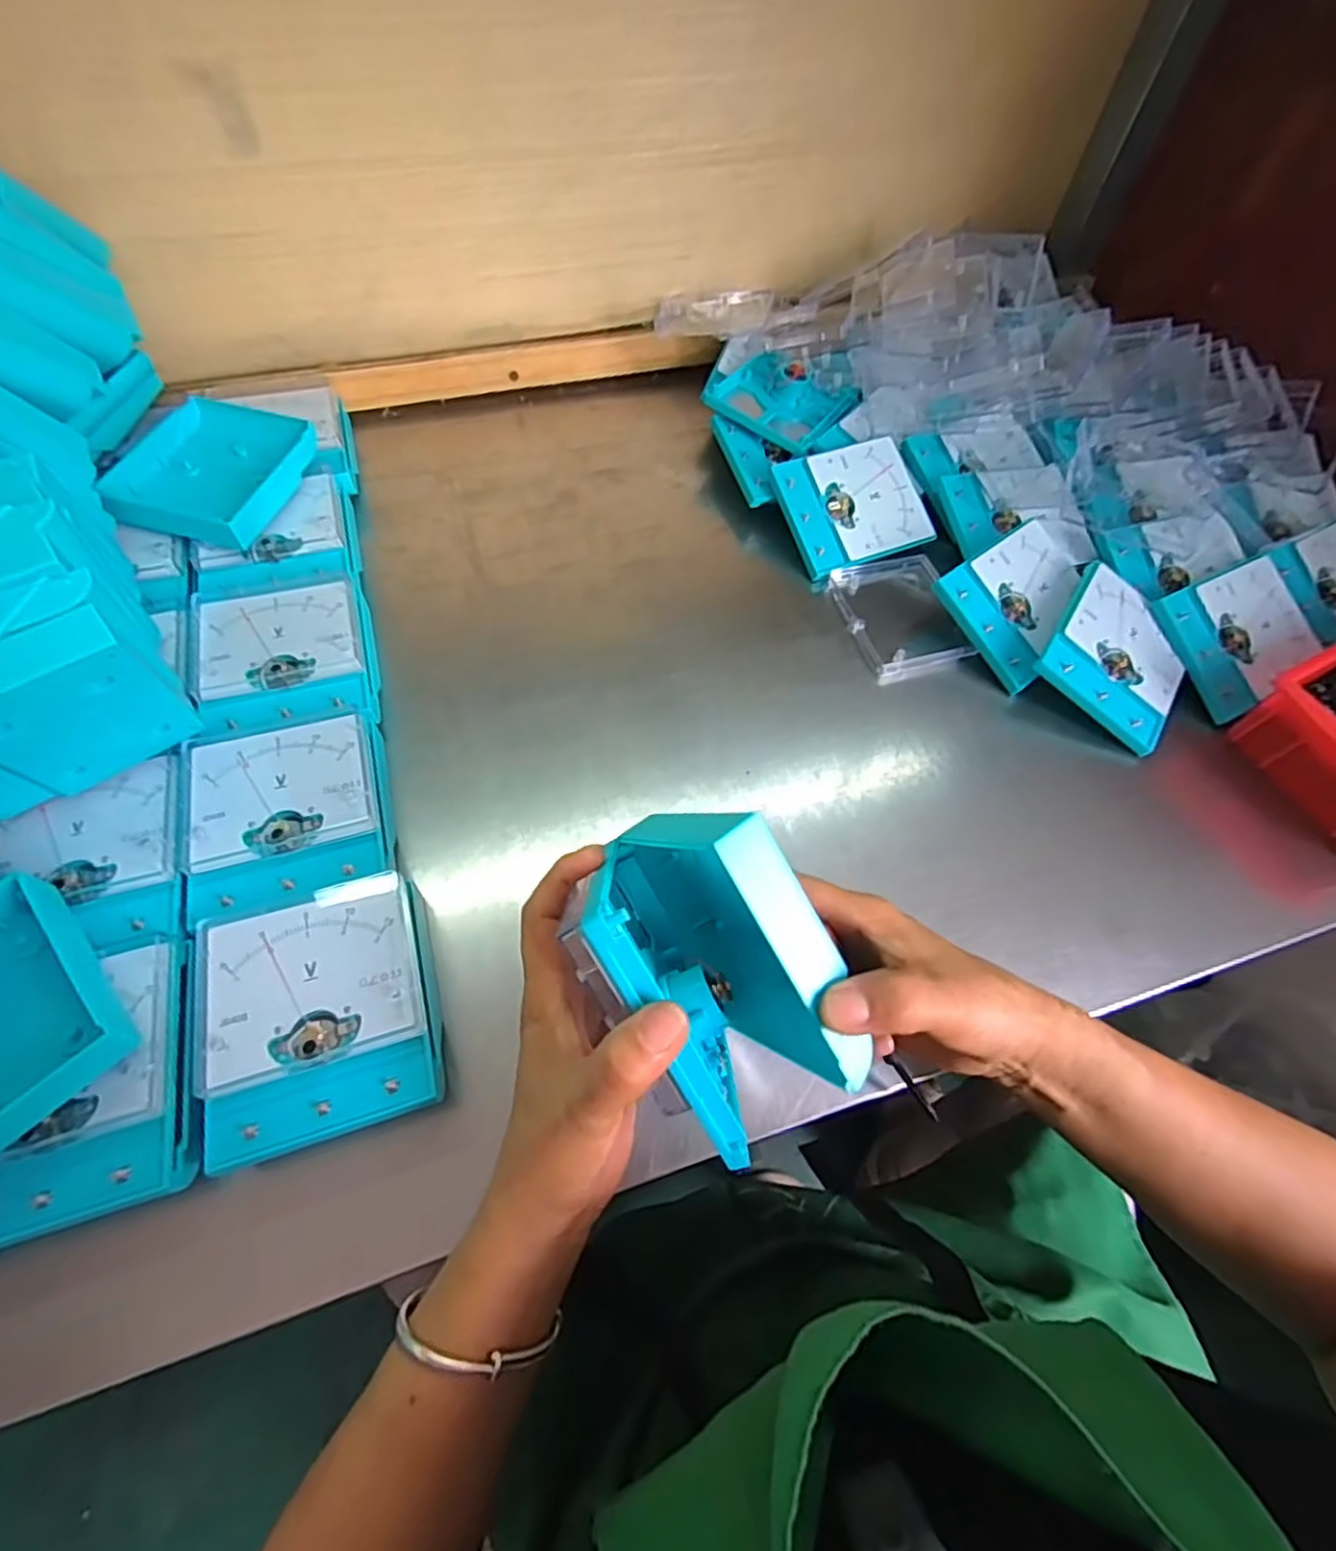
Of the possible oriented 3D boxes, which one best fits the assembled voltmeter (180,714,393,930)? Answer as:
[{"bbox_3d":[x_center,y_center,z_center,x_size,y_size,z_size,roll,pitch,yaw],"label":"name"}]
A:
[{"bbox_3d":[-0.215,0.022,0.389,0.102,0.034,0.114,-15,62,-12],"label":"assembled voltmeter"}]

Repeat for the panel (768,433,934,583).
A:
[{"bbox_3d":[0.147,-0.217,0.536,0.111,0.010,0.096,-21,85,-9],"label":"panel"}]

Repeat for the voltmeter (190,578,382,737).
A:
[{"bbox_3d":[-0.247,-0.074,0.440,0.101,0.035,0.119,-13,62,-11],"label":"voltmeter"}]

